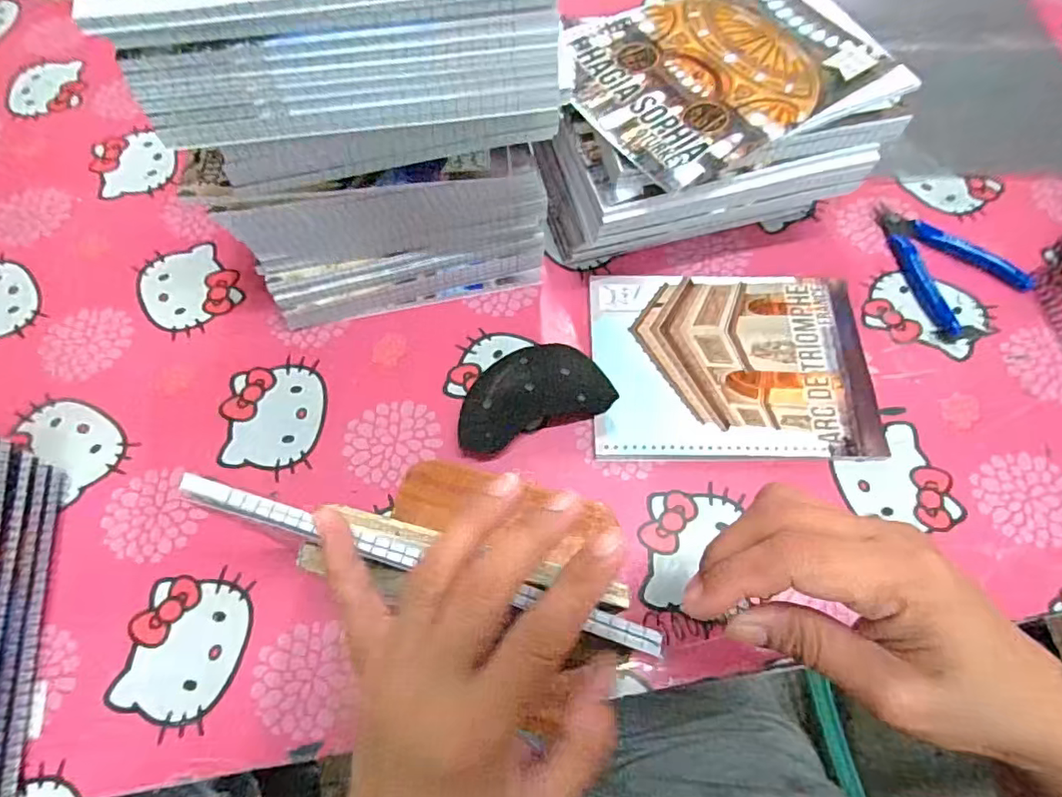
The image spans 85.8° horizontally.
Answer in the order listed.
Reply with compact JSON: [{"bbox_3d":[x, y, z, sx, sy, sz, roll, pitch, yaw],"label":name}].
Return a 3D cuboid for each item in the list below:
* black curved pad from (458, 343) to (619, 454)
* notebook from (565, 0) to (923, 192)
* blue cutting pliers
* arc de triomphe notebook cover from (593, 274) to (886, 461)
[{"bbox_3d":[-0.001,-0.002,0.396,0.103,0.028,0.058,-18,66,-8],"label":"black curved pad"},{"bbox_3d":[0.131,-0.229,0.390,0.203,0.011,0.154,-26,66,-11],"label":"notebook"},{"bbox_3d":[0.318,-0.112,0.453,0.083,0.013,0.117,-31,68,-13],"label":"blue cutting pliers"},{"bbox_3d":[0.145,-0.027,0.417,0.196,0.008,0.145,0,64,1],"label":"arc de triomphe notebook cover"}]

